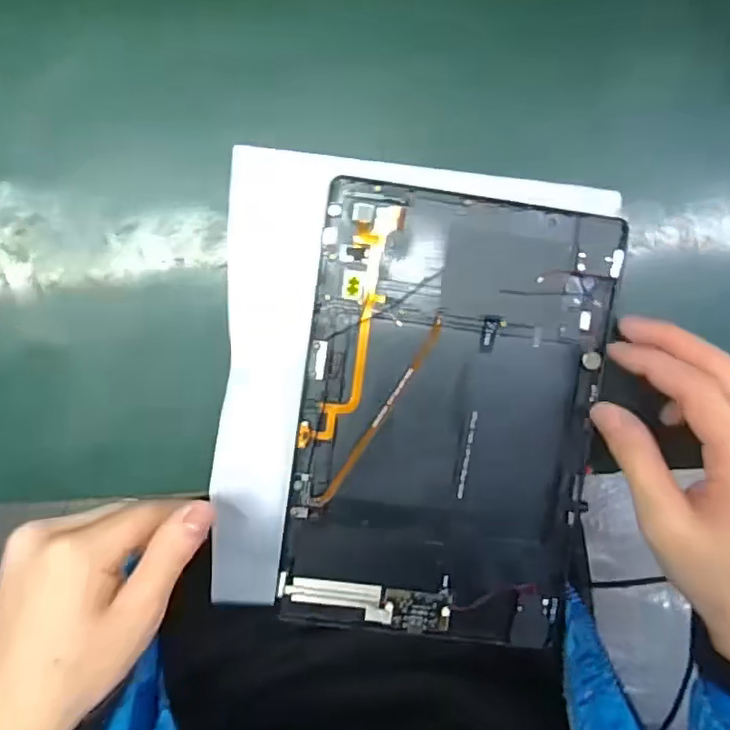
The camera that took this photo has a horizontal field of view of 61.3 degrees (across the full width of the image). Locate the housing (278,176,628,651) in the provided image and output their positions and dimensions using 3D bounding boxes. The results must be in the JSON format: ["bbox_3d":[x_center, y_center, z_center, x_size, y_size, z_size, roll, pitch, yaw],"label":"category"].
[{"bbox_3d":[0.045,0.031,0.328,0.154,0.015,0.234,7,99,-3],"label":"housing"}]

